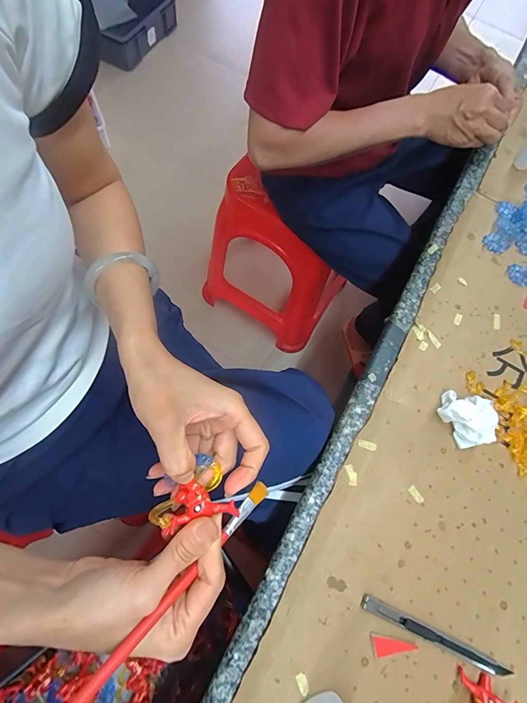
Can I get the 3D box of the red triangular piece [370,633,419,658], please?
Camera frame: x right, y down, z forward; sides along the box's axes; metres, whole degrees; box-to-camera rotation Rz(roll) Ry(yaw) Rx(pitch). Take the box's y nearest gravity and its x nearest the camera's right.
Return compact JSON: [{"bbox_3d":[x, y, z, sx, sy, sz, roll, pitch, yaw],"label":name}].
[{"bbox_3d":[0.113,0.252,0.298,0.039,0.004,0.017,-2,71,-7],"label":"red triangular piece"}]

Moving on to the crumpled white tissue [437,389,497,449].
[{"bbox_3d":[0.212,0.070,0.361,0.041,0.036,0.063,-31,77,-16],"label":"crumpled white tissue"}]

